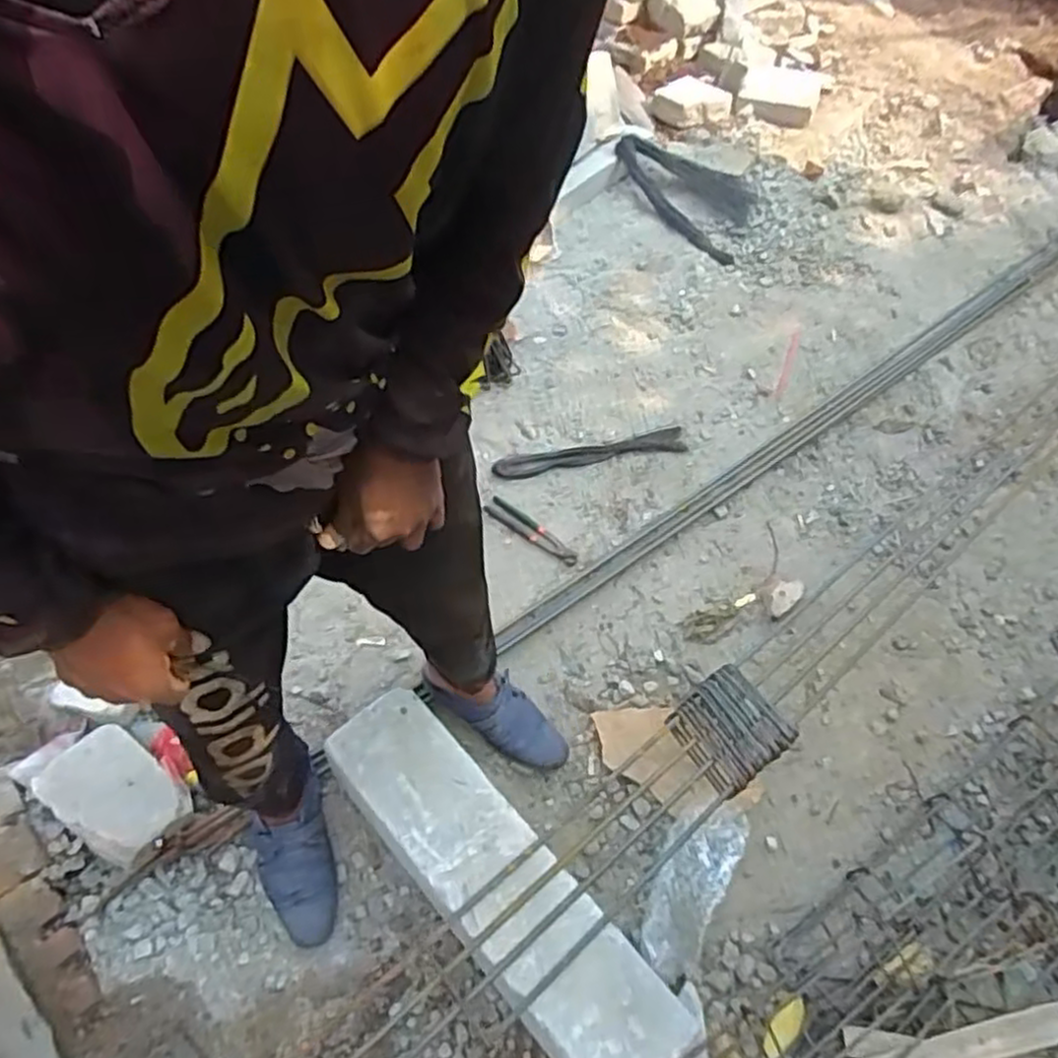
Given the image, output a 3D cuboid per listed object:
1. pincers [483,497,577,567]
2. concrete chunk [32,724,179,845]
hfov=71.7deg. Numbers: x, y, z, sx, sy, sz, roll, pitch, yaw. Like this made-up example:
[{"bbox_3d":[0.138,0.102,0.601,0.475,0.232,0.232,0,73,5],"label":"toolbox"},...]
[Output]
[{"bbox_3d":[0.009,0.002,1.530,0.222,0.013,0.050,31,60,16],"label":"pincers"},{"bbox_3d":[-0.630,0.403,1.108,0.193,0.050,0.135,35,41,12],"label":"concrete chunk"}]

